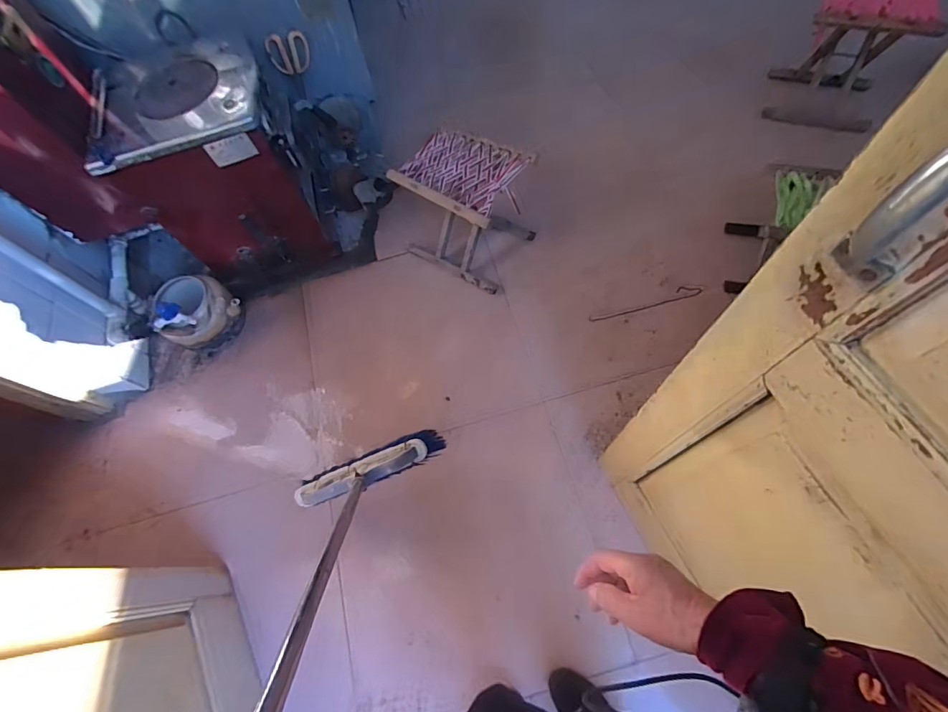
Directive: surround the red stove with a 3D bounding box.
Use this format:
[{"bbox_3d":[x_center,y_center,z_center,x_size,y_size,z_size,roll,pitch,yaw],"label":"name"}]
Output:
[{"bbox_3d":[-0.709,-0.543,1.282,0.396,0.505,0.417,-19,66,-5],"label":"red stove"}]

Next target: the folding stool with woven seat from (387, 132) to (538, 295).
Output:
[{"bbox_3d":[-0.026,-0.421,1.313,0.314,0.315,0.246,28,70,15],"label":"folding stool with woven seat"}]

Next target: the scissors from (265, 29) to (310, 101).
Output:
[{"bbox_3d":[-0.518,-0.835,1.295,0.111,0.167,0.015,-16,53,-5],"label":"scissors"}]

